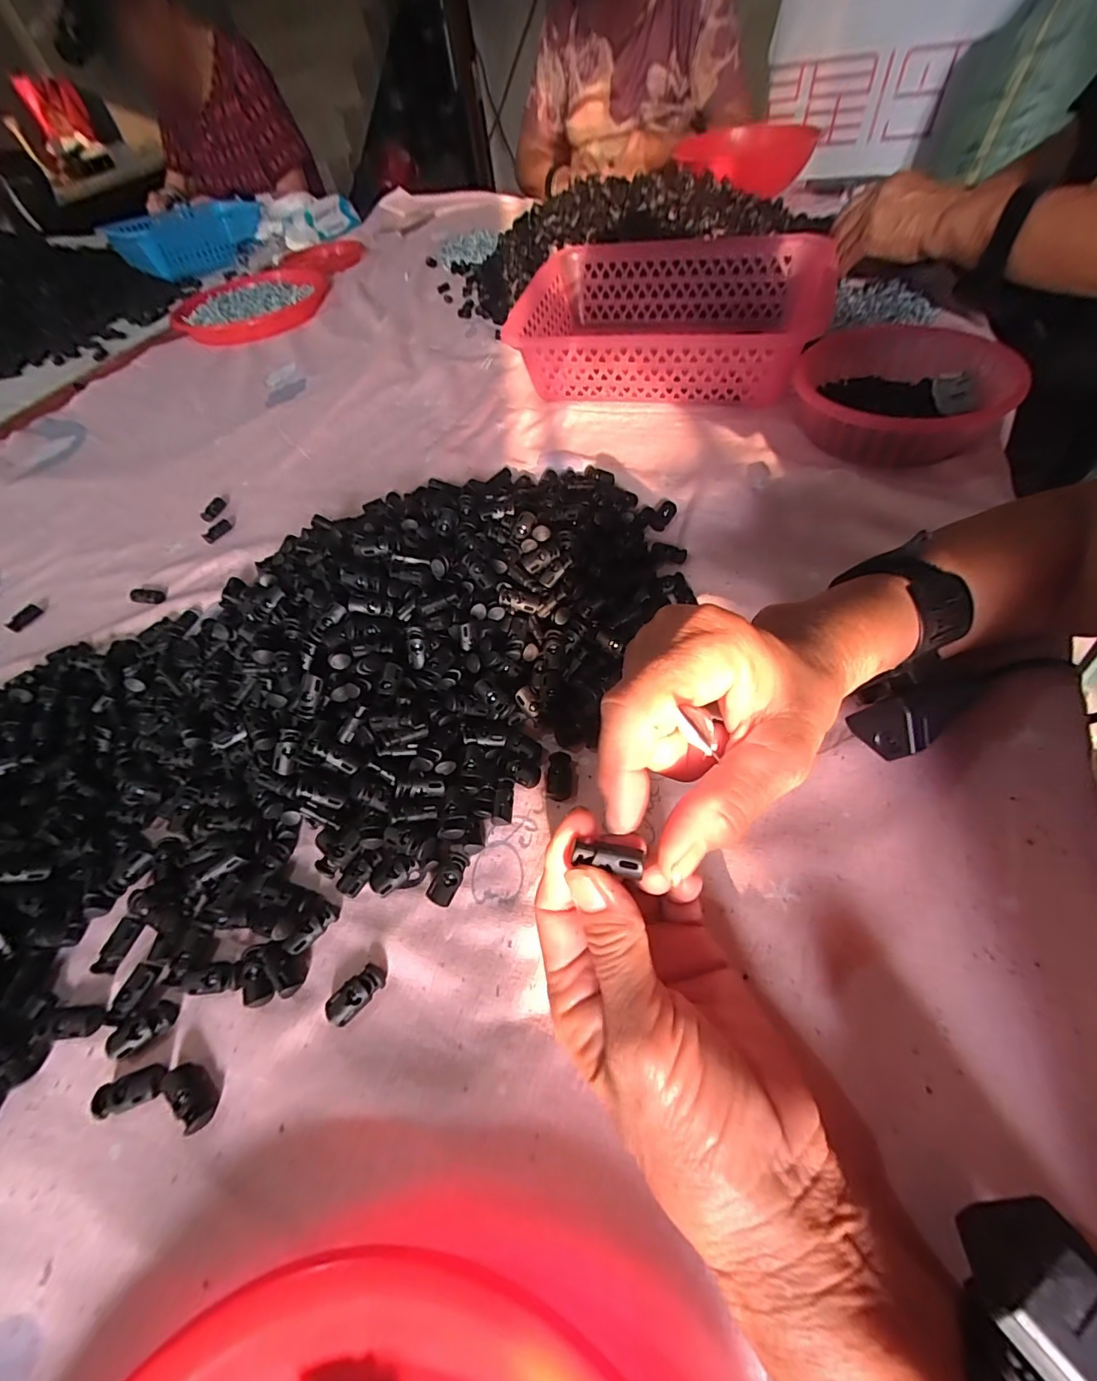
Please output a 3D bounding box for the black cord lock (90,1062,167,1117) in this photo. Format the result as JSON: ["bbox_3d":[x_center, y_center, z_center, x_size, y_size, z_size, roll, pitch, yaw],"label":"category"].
[{"bbox_3d":[-0.193,0.183,0.228,0.029,0.007,0.014,-20,55,-6],"label":"black cord lock"}]

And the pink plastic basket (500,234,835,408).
[{"bbox_3d":[0.131,-0.396,0.548,0.308,0.098,0.210,10,57,14],"label":"pink plastic basket"}]

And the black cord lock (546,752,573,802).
[{"bbox_3d":[0.007,0.051,0.294,0.014,0.008,0.027,1,55,8],"label":"black cord lock"}]

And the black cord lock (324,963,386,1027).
[{"bbox_3d":[-0.093,0.147,0.240,0.028,0.008,0.014,-41,60,-20],"label":"black cord lock"}]

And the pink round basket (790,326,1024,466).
[{"bbox_3d":[0.310,-0.264,0.443,0.170,0.050,0.159,2,56,9],"label":"pink round basket"}]

